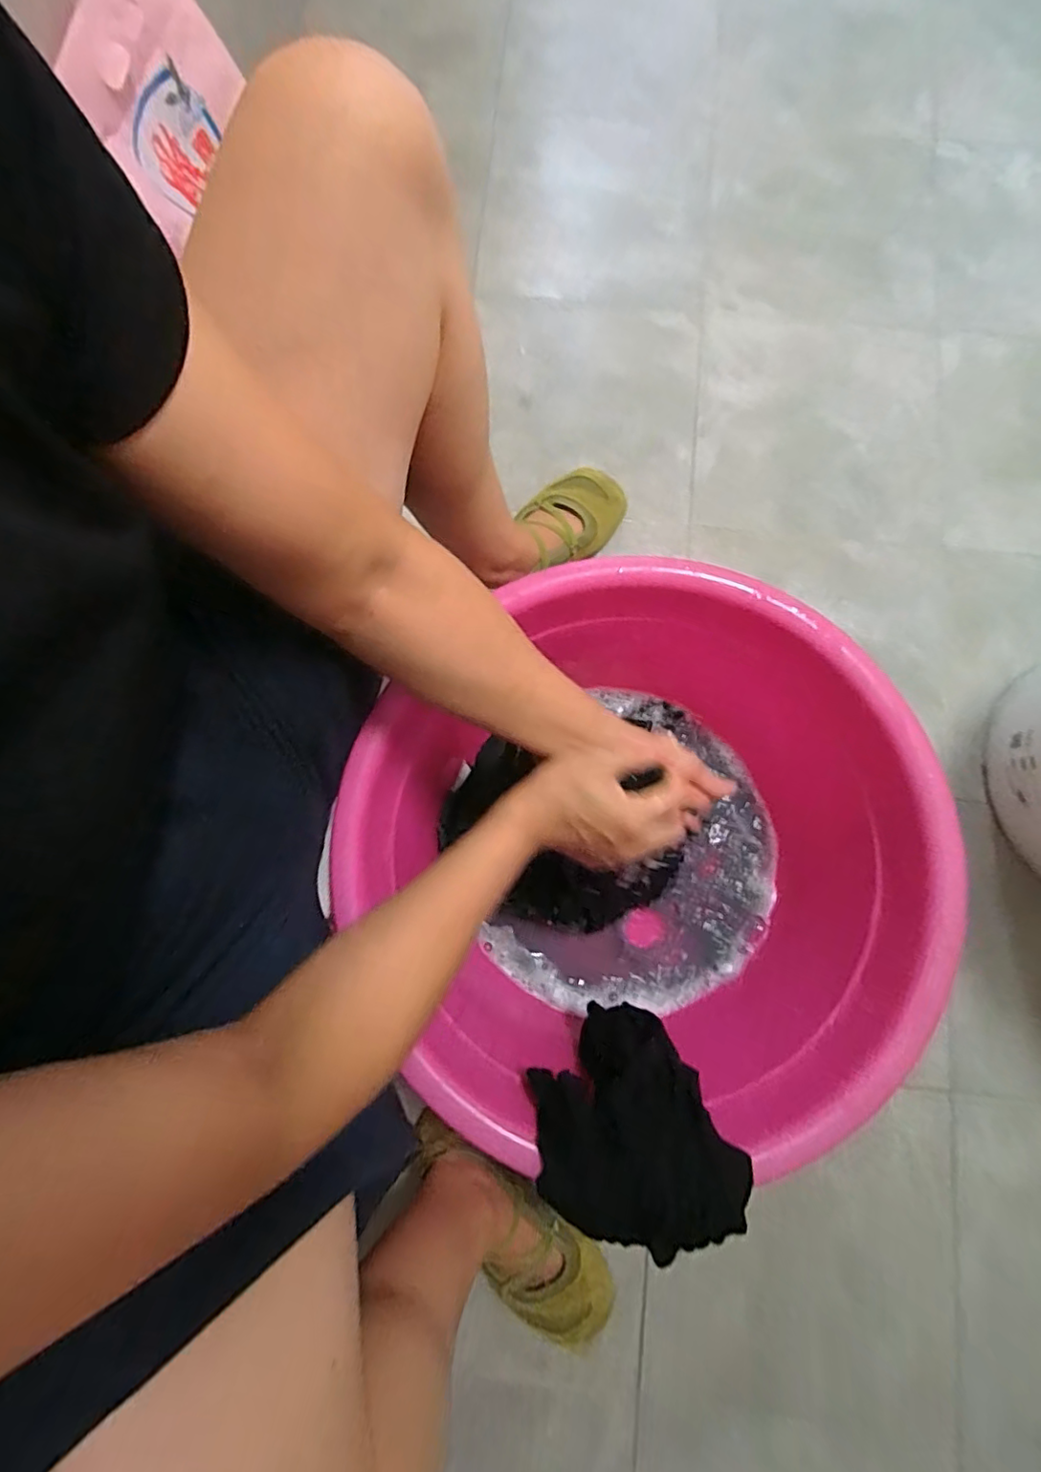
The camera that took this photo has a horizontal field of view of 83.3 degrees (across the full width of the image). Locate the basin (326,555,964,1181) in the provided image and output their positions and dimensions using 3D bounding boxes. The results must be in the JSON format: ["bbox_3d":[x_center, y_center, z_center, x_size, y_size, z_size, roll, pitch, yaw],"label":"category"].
[{"bbox_3d":[0.090,0.098,0.536,0.439,0.213,0.451,0,80,0],"label":"basin"}]

